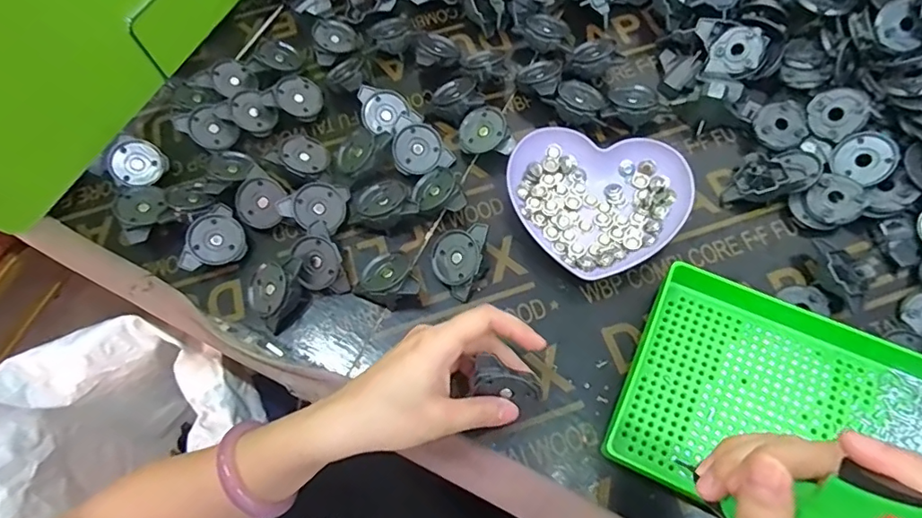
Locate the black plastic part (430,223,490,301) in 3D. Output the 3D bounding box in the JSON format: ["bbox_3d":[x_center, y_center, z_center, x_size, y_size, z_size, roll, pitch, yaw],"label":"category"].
[{"bbox_3d":[-0.002,0.001,0.430,0.046,0.016,0.059,1,77,24],"label":"black plastic part"}]

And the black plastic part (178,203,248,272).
[{"bbox_3d":[-0.215,-0.018,0.447,0.053,0.013,0.051,-17,86,-19],"label":"black plastic part"}]

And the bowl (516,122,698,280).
[{"bbox_3d":[0.117,-0.060,0.448,0.134,0.026,0.140,-1,68,3],"label":"bowl"}]

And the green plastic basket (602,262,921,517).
[{"bbox_3d":[0.242,0.112,0.357,0.248,0.034,0.161,23,70,13],"label":"green plastic basket"}]

